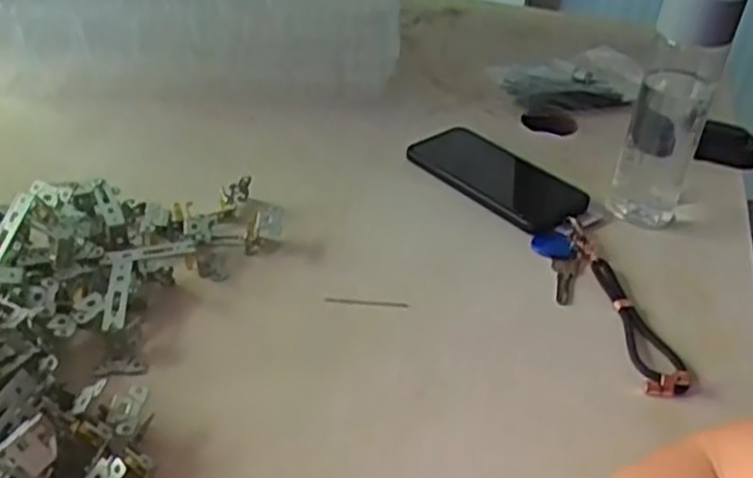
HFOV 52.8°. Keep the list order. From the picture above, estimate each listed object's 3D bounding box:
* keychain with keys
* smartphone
[{"bbox_3d":[0.168,0.038,0.566,0.063,0.017,0.196,0,38,-7],"label":"keychain with keys"},{"bbox_3d":[0.107,-0.062,0.686,0.091,0.014,0.171,-26,47,-34],"label":"smartphone"}]

